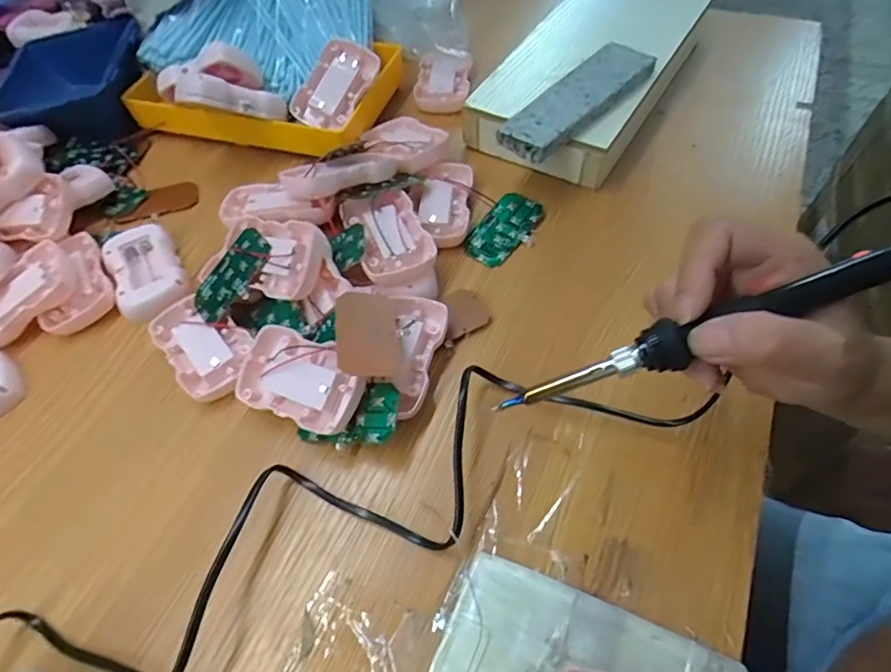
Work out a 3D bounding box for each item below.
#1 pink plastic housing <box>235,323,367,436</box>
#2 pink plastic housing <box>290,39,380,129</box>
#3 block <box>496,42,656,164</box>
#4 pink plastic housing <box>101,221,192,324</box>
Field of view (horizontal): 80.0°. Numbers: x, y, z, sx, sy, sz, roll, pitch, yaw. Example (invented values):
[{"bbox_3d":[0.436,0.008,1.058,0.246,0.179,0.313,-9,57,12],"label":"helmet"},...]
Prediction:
[{"bbox_3d":[-0.094,0.027,0.338,0.091,0.014,0.053,18,81,24],"label":"pink plastic housing"},{"bbox_3d":[-0.100,-0.228,0.484,0.052,0.013,0.086,33,87,1],"label":"pink plastic housing"},{"bbox_3d":[0.110,-0.196,0.439,0.155,0.020,0.047,-38,62,-19],"label":"block"},{"bbox_3d":[-0.238,-0.053,0.422,0.051,0.020,0.086,-29,59,-14],"label":"pink plastic housing"}]

